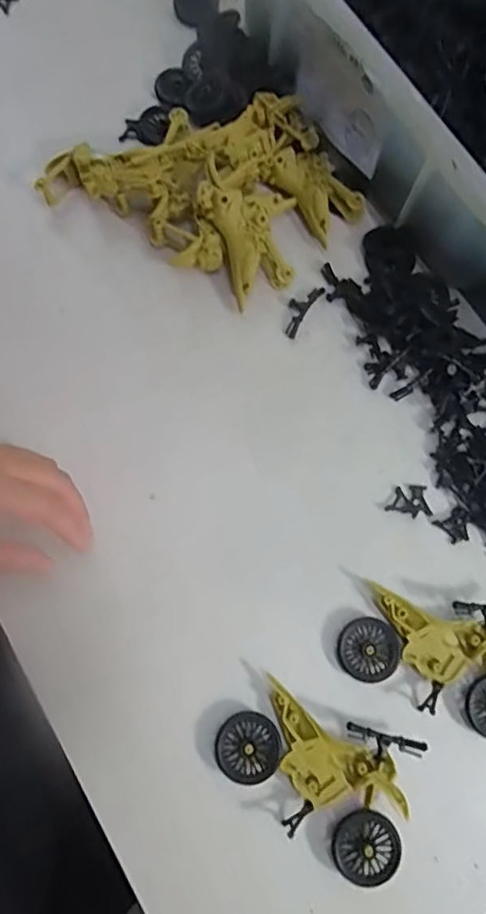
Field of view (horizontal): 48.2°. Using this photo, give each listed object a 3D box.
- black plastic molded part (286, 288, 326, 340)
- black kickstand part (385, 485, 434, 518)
[{"bbox_3d":[0.042,-0.110,0.399,0.017,0.006,0.047,31,74,5],"label":"black plastic molded part"},{"bbox_3d":[0.112,0.030,0.368,0.030,0.004,0.021,-4,74,-5],"label":"black kickstand part"}]

